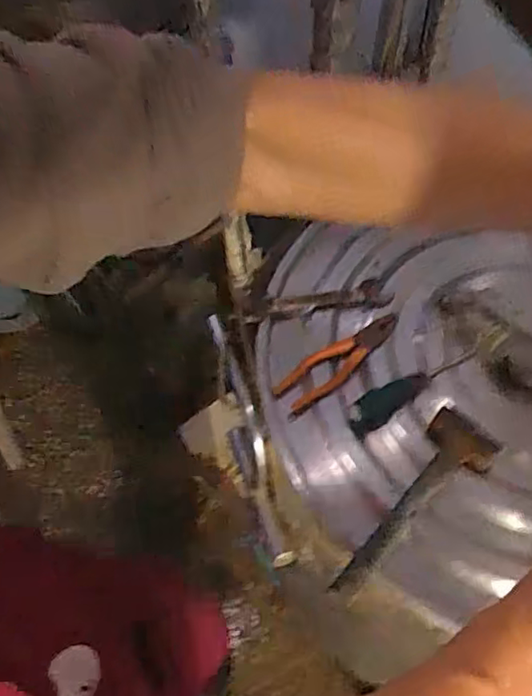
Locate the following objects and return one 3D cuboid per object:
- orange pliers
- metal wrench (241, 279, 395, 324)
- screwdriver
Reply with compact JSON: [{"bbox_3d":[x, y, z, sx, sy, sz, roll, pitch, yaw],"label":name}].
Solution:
[{"bbox_3d":[0.095,0.018,0.754,0.181,0.019,0.050,-34,76,-7],"label":"orange pliers"},{"bbox_3d":[0.067,-0.066,0.798,0.198,0.020,0.039,-6,58,-4],"label":"metal wrench"},{"bbox_3d":[0.190,0.045,0.736,0.192,0.047,0.031,-28,62,-16],"label":"screwdriver"}]

